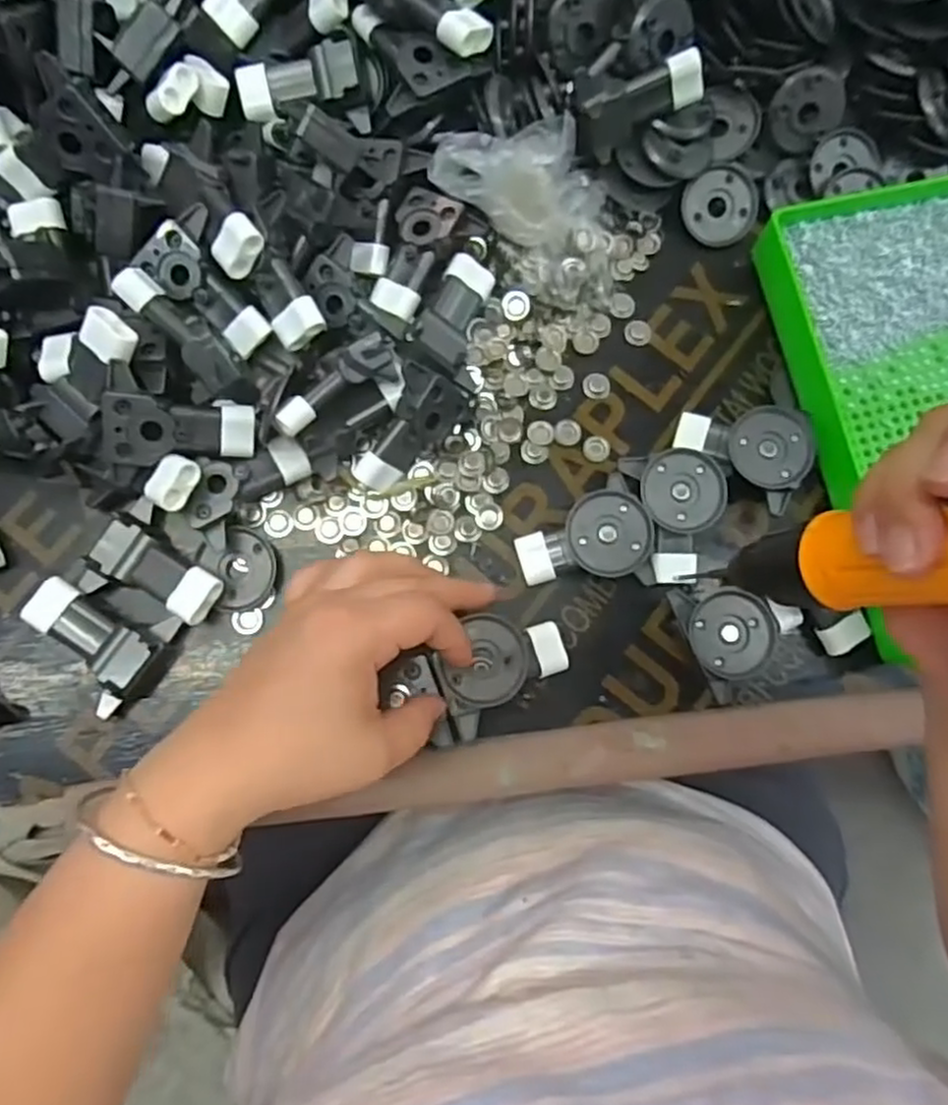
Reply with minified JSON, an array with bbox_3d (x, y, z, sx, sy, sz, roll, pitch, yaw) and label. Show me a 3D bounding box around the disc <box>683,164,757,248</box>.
[{"bbox_3d":[0.138,-0.193,0.400,0.041,0.004,0.040,0,106,-1],"label":"disc"}]

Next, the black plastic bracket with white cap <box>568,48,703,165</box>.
[{"bbox_3d":[0.084,-0.231,0.369,0.066,0.038,0.017,-17,53,2],"label":"black plastic bracket with white cap"}]

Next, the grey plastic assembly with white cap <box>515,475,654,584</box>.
[{"bbox_3d":[0.055,-0.007,0.365,0.064,0.028,0.053,-10,83,-4],"label":"grey plastic assembly with white cap"}]

